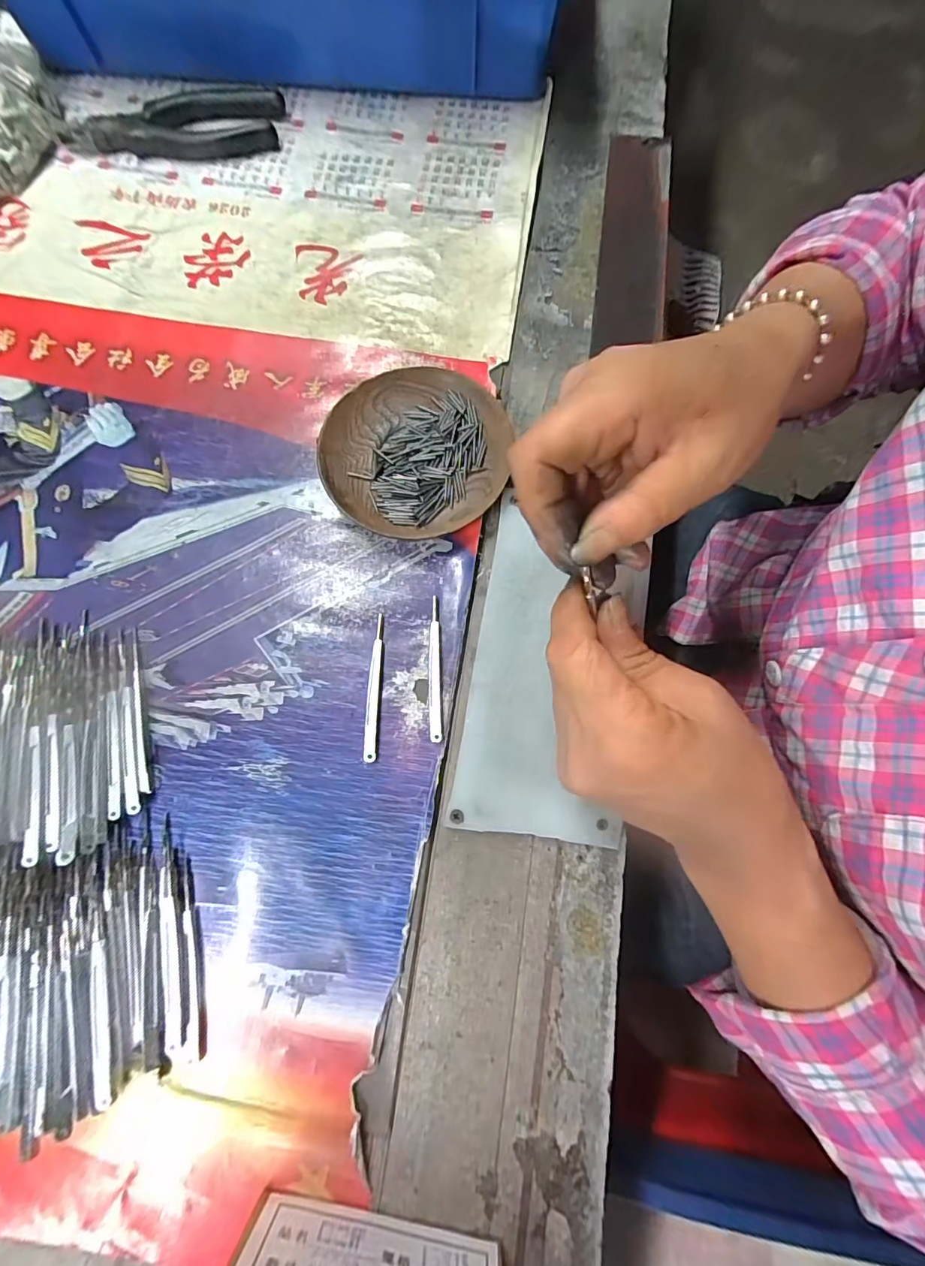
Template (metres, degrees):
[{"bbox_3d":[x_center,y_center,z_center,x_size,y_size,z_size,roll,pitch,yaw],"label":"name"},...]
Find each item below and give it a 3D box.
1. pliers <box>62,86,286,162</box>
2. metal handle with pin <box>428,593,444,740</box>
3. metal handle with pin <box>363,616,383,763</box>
[{"bbox_3d":[-0.218,-0.391,0.369,0.153,0.015,0.060,-4,77,-2],"label":"pliers"},{"bbox_3d":[-0.017,0.020,0.280,0.007,0.005,0.083,-2,77,-2],"label":"metal handle with pin"},{"bbox_3d":[-0.052,0.031,0.278,0.007,0.005,0.084,1,77,-1],"label":"metal handle with pin"}]

